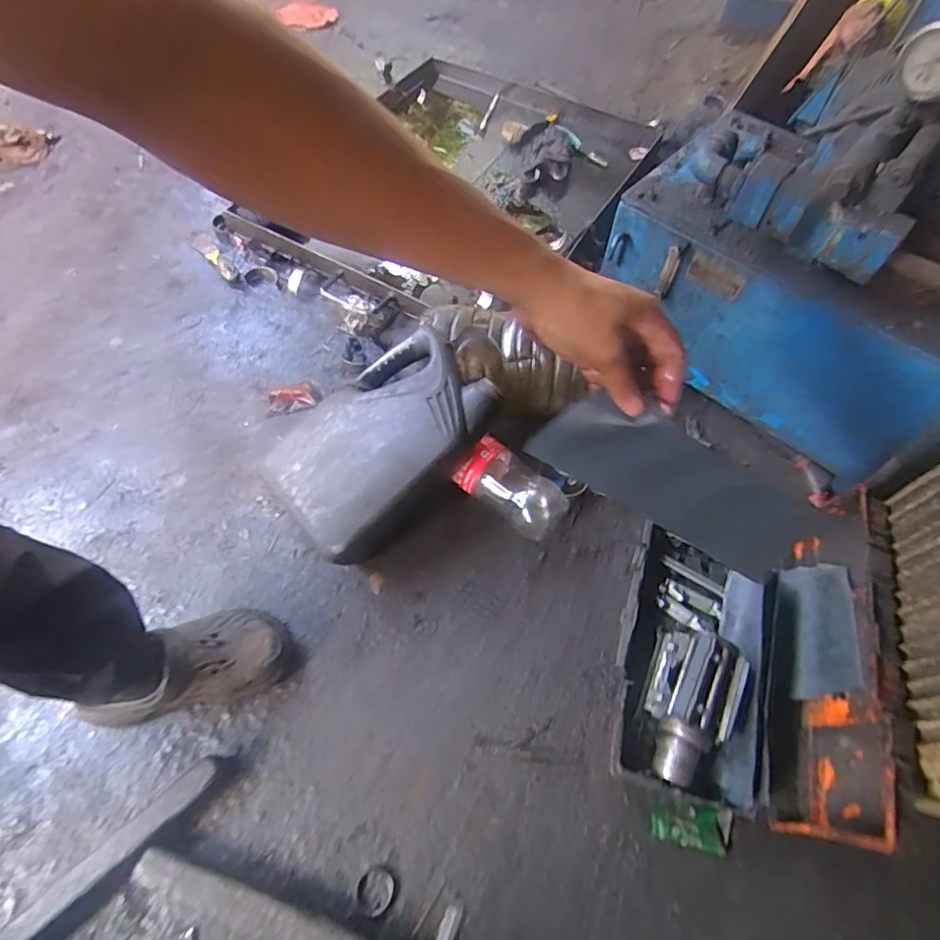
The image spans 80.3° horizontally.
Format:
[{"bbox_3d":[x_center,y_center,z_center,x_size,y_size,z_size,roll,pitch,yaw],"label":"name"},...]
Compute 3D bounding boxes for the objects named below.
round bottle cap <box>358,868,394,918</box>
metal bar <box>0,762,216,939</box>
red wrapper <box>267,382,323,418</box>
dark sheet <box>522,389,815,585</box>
[{"bbox_3d":[-0.111,0.493,0.650,0.040,0.004,0.045,13,61,6],"label":"round bottle cap"},{"bbox_3d":[-0.435,0.464,0.635,0.319,0.051,0.026,-39,68,-21],"label":"metal bar"},{"bbox_3d":[-0.314,-0.127,0.996,0.095,0.012,0.055,-11,61,-8],"label":"red wrapper"},{"bbox_3d":[0.188,0.021,0.479,0.269,0.104,0.020,27,50,-19],"label":"dark sheet"}]

